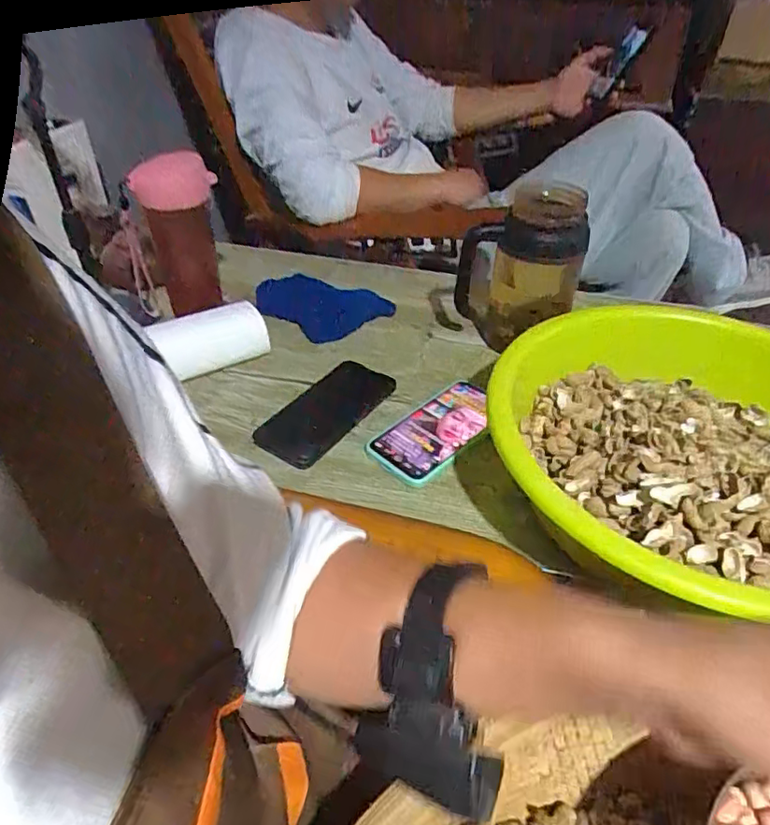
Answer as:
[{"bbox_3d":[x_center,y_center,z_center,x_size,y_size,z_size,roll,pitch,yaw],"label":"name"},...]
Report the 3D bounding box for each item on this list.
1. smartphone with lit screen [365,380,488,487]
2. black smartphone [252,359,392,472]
[{"bbox_3d":[0.055,0.017,0.581,0.143,0.008,0.072,-33,54,-30],"label":"smartphone with lit screen"},{"bbox_3d":[-0.064,-0.002,0.617,0.081,0.014,0.156,23,45,22],"label":"black smartphone"}]

